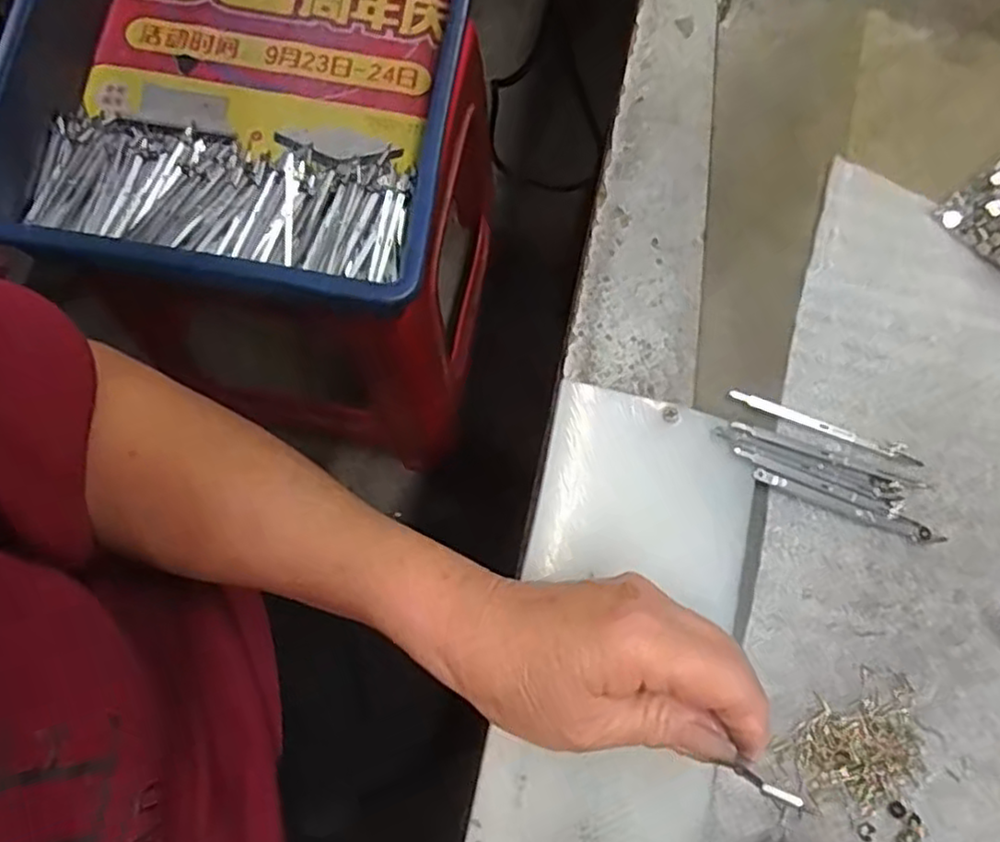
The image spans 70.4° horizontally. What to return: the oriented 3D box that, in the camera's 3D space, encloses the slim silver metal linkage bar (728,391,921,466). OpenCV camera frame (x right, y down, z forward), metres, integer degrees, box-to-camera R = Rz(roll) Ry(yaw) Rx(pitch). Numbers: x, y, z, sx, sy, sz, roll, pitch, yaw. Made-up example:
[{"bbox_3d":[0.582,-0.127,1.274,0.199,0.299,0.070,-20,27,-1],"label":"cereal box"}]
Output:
[{"bbox_3d":[0.150,0.003,0.324,0.091,0.004,0.008,18,78,0],"label":"slim silver metal linkage bar"}]

